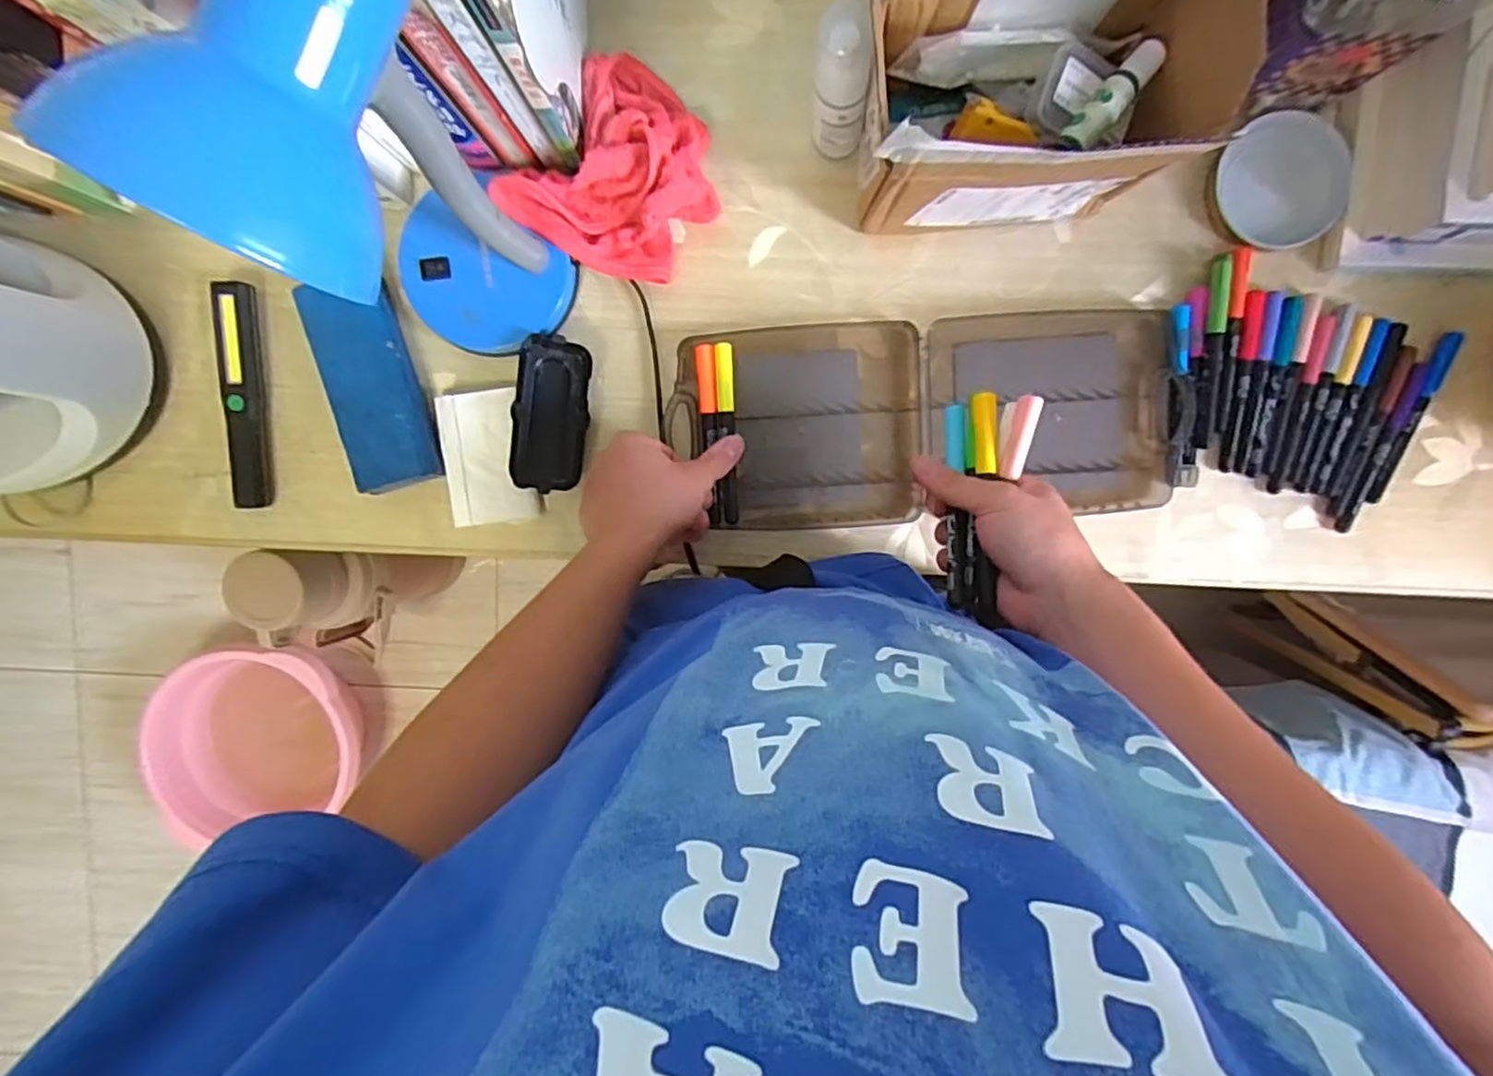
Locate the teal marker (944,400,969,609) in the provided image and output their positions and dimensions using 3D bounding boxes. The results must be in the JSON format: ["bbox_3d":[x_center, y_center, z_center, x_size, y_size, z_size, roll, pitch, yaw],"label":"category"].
[{"bbox_3d":[0.131,-0.023,0.428,0.013,0.009,0.133,3,74,1],"label":"teal marker"}]

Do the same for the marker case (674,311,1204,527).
[{"bbox_3d":[0.138,-0.090,0.522,0.379,0.018,0.151,-2,96,2],"label":"marker case"}]

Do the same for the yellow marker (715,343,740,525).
[{"bbox_3d":[-0.014,-0.078,0.518,0.013,0.012,0.133,-3,97,1],"label":"yellow marker"}]

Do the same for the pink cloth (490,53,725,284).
[{"bbox_3d":[-0.084,-0.257,0.484,0.122,0.054,0.140,36,95,-3],"label":"pink cloth"}]

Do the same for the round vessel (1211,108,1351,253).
[{"bbox_3d":[0.377,-0.250,0.494,0.084,0.035,0.090,0,96,1],"label":"round vessel"}]

